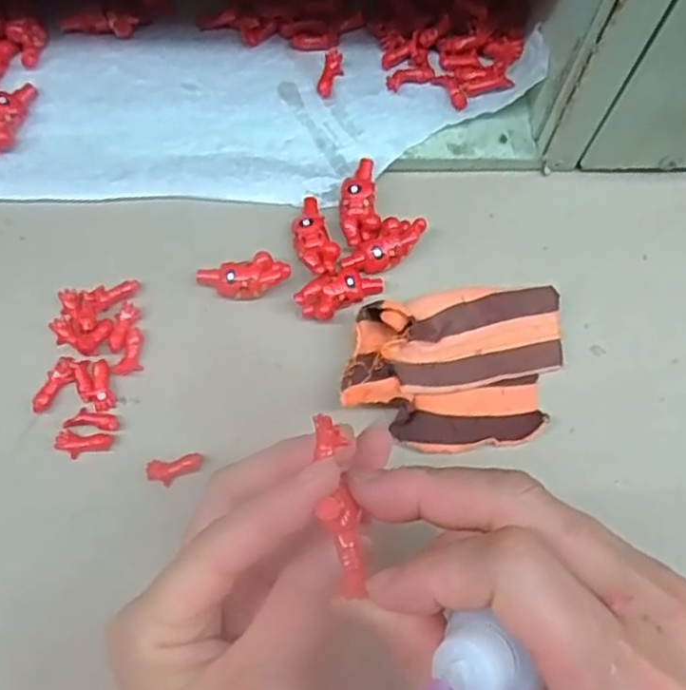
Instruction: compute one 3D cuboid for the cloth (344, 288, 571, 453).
[{"bbox_3d":[0.051,0.008,0.311,0.099,0.022,0.070,-4,74,-3],"label":"cloth"}]

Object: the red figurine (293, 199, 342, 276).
[{"bbox_3d":[-0.015,-0.051,0.331,0.019,0.011,0.039,-22,76,-8],"label":"red figurine"}]

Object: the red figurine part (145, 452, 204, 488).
[{"bbox_3d":[-0.071,0.053,0.300,0.023,0.006,0.011,-10,74,-5],"label":"red figurine part"}]

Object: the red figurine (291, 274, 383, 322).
[{"bbox_3d":[-0.002,-0.025,0.320,0.040,0.011,0.016,-28,77,-10],"label":"red figurine"}]

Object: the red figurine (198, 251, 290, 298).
[{"bbox_3d":[-0.045,-0.030,0.325,0.040,0.014,0.019,-16,75,-7],"label":"red figurine"}]

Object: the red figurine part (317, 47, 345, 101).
[{"bbox_3d":[-0.006,-0.133,0.345,0.010,0.007,0.025,17,90,3],"label":"red figurine part"}]

